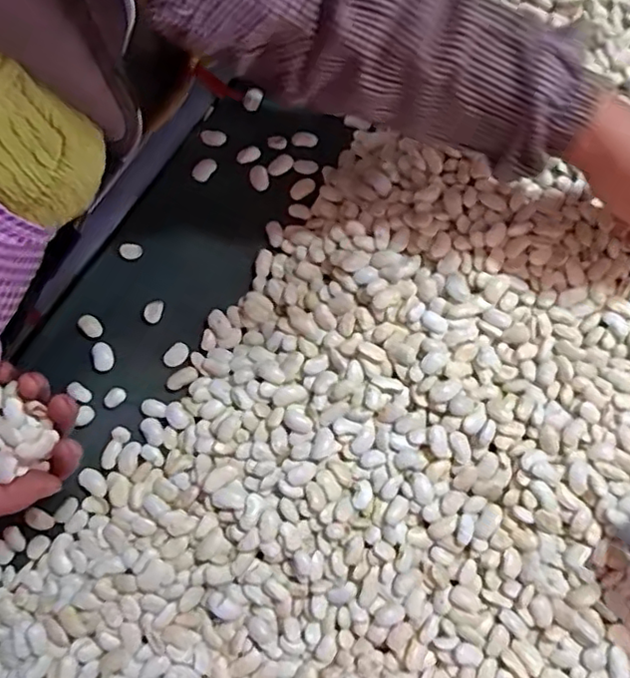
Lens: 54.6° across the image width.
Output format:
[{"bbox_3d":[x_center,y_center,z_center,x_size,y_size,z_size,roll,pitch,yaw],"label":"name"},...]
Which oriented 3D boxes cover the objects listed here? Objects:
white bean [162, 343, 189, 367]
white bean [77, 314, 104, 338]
[{"bbox_3d":[-0.101,0.012,0.442,0.014,0.004,0.019,40,76,5],"label":"white bean"},{"bbox_3d":[-0.162,-0.010,0.438,0.012,0.004,0.018,-43,84,-13],"label":"white bean"}]

